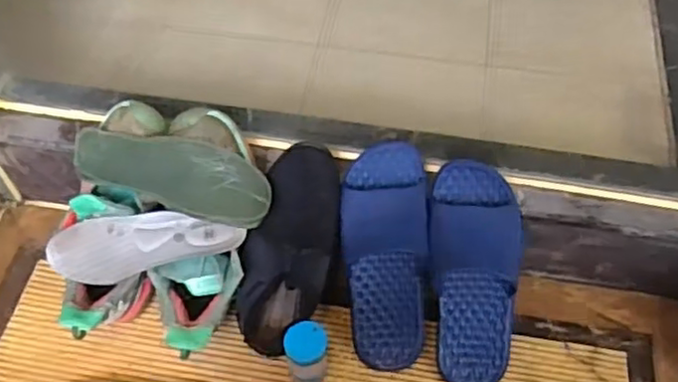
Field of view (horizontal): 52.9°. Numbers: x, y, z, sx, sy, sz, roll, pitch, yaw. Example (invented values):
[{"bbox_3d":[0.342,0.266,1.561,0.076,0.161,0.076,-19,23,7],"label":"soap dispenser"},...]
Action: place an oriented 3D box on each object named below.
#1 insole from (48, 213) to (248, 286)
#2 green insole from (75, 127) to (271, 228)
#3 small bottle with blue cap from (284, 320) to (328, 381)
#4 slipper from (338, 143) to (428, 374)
[{"bbox_3d":[-0.224,0.062,0.788,0.223,0.012,0.072,-8,88,3],"label":"insole"},{"bbox_3d":[-0.199,-0.025,0.804,0.242,0.032,0.081,15,96,11],"label":"green insole"},{"bbox_3d":[-0.038,0.199,0.813,0.048,0.101,0.045,1,54,-1],"label":"small bottle with blue cap"},{"bbox_3d":[0.055,0.082,0.824,0.102,0.057,0.274,-1,98,-2],"label":"slipper"}]

